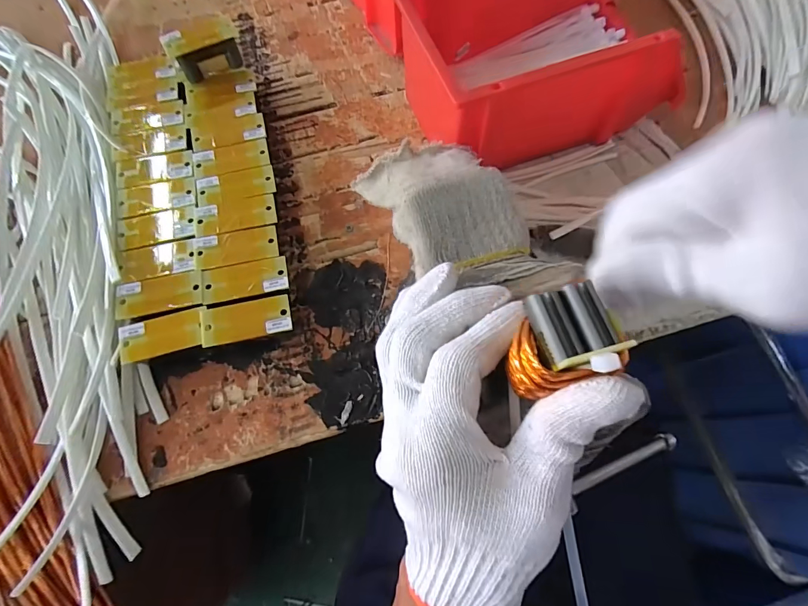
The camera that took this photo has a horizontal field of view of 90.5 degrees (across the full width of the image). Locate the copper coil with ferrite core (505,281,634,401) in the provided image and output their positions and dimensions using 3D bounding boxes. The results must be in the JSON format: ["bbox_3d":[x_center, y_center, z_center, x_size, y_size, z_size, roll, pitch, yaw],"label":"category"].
[{"bbox_3d":[0.066,0.014,0.168,0.044,0.031,0.039,-14,68,-5],"label":"copper coil with ferrite core"}]

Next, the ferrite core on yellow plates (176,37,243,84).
[{"bbox_3d":[-0.197,-0.249,0.407,0.059,0.030,0.016,-30,72,-9],"label":"ferrite core on yellow plates"}]

